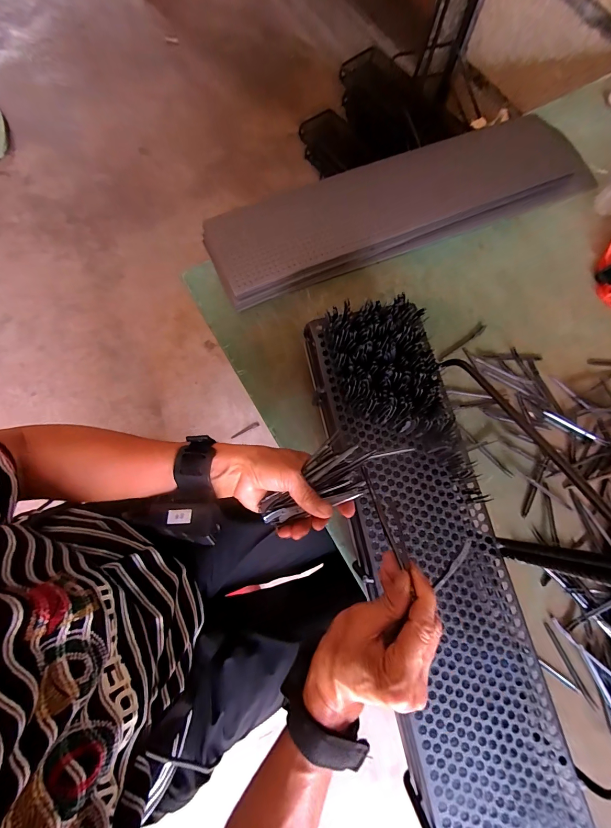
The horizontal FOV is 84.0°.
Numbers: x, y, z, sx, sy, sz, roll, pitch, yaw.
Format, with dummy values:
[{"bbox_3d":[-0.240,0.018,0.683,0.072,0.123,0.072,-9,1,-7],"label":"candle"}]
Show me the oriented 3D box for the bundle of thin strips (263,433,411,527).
[{"bbox_3d":[0.026,0.062,0.345,0.156,0.023,0.061,-28,78,-8],"label":"bundle of thin strips"}]

